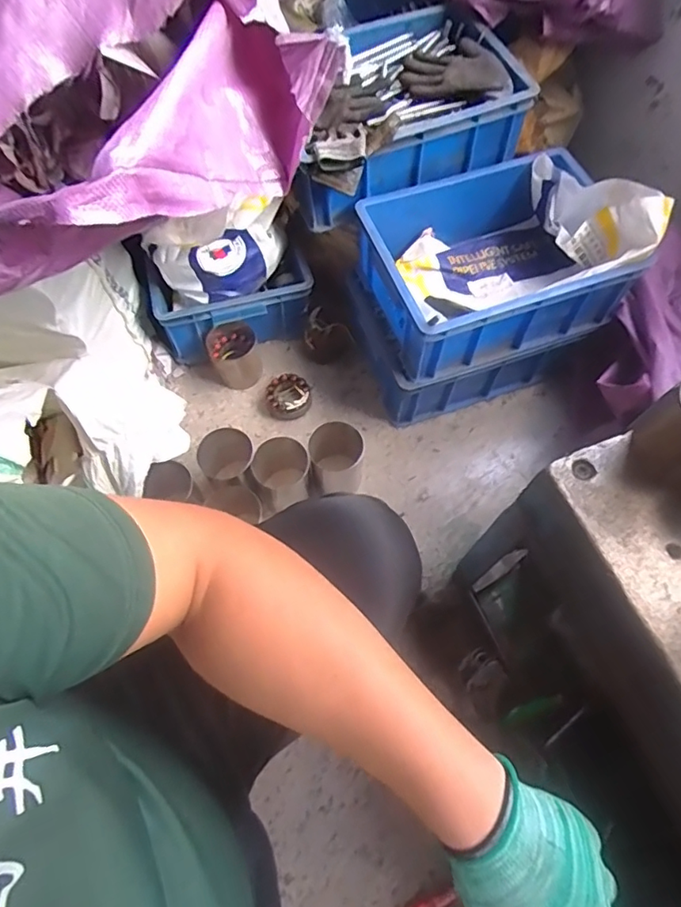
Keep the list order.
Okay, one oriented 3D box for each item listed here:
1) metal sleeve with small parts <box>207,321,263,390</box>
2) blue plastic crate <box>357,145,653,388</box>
[{"bbox_3d":[-0.210,-0.194,1.076,0.095,0.092,0.089,0,65,0],"label":"metal sleeve with small parts"},{"bbox_3d":[0.257,-0.328,0.933,0.390,0.154,0.298,-17,66,-8],"label":"blue plastic crate"}]

